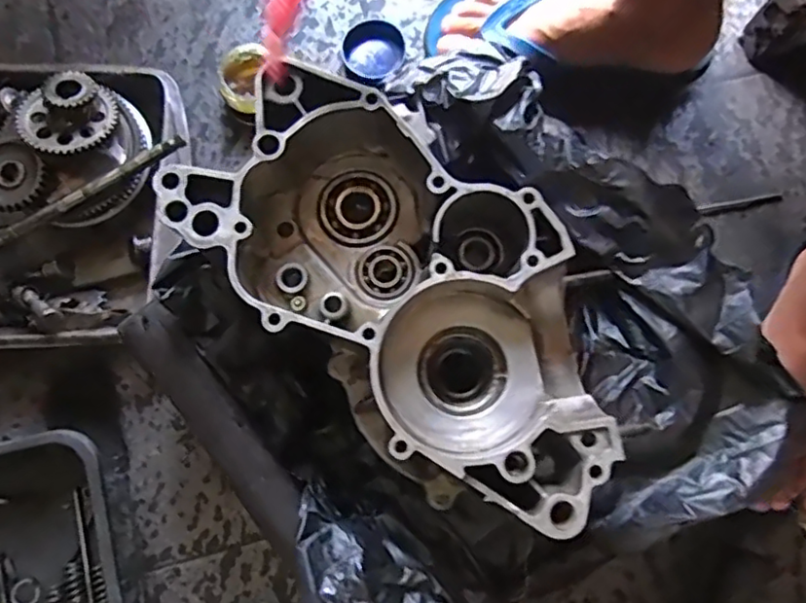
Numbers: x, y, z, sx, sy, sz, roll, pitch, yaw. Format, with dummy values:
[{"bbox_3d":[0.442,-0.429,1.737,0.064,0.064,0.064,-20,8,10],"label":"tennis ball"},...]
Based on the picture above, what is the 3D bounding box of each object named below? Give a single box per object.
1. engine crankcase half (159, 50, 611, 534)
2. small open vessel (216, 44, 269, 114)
[{"bbox_3d":[0.006,-0.007,0.367,0.279,0.070,0.148,44,81,8],"label":"engine crankcase half"},{"bbox_3d":[-0.143,-0.203,0.570,0.053,0.038,0.054,0,78,0],"label":"small open vessel"}]

